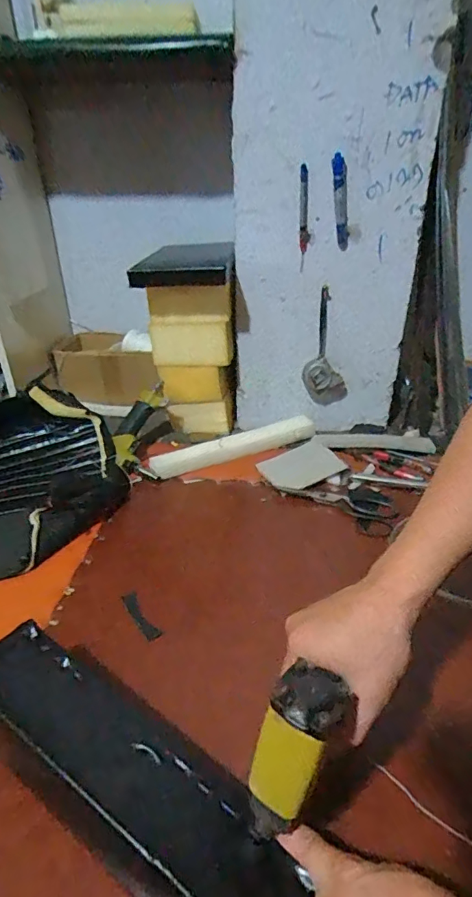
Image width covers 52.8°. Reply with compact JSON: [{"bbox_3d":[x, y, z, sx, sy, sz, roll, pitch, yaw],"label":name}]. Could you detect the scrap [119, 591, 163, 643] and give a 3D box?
[{"bbox_3d":[-0.124,0.216,0.616,0.021,0.007,0.082,-22,37,-29],"label":"scrap"}]

